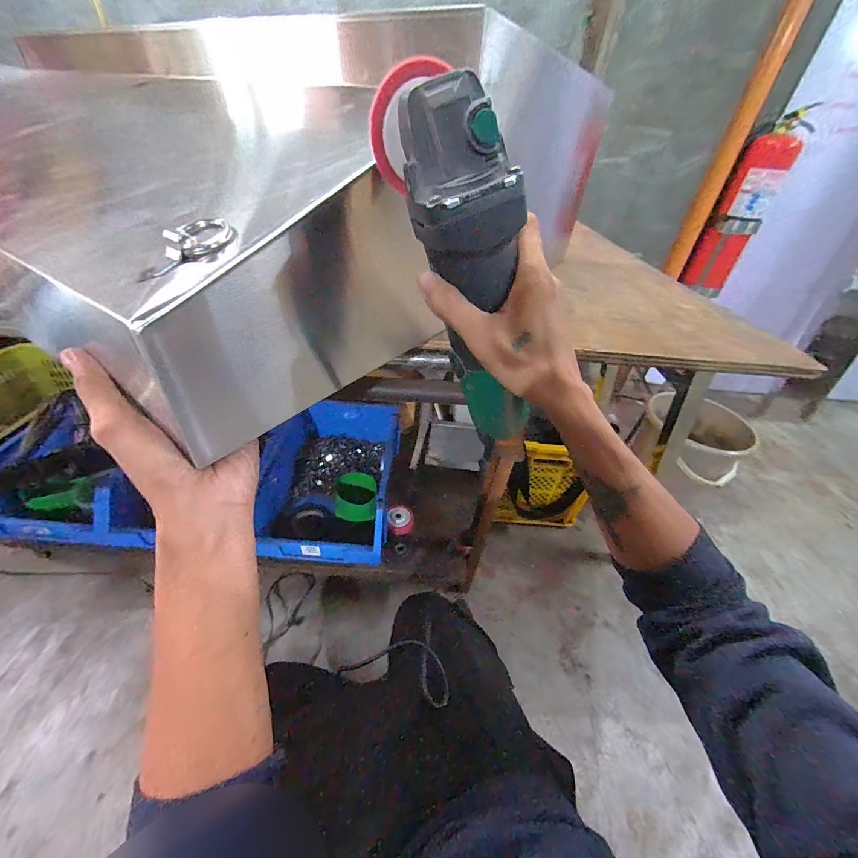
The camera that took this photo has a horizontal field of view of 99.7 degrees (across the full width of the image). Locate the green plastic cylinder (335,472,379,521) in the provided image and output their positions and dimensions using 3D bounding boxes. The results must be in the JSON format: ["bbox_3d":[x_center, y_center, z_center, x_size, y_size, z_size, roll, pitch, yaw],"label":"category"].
[{"bbox_3d":[-0.191,0.179,0.957,0.108,0.083,0.103,0,40,-7],"label":"green plastic cylinder"}]

